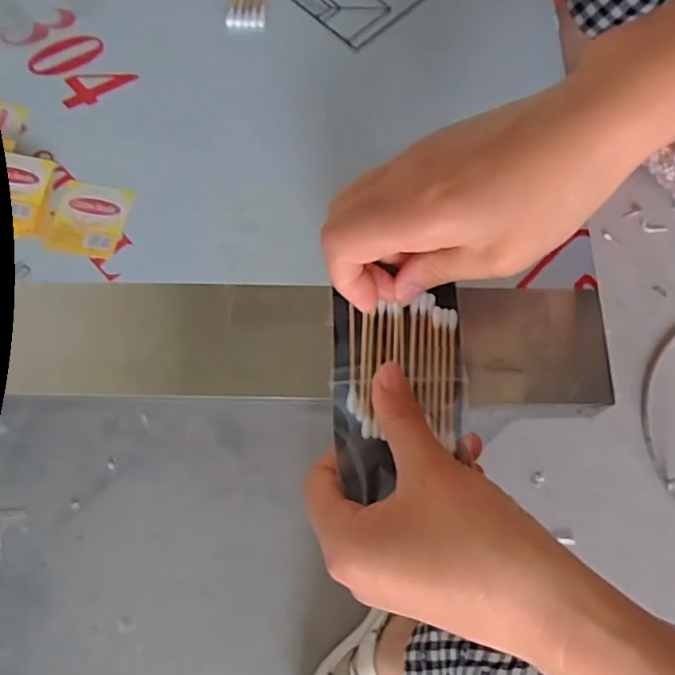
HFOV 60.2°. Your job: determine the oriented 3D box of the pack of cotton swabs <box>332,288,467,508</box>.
[{"bbox_3d":[0.028,0.023,0.274,0.061,0.013,0.095,1,64,1],"label":"pack of cotton swabs"}]

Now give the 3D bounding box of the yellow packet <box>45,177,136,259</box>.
[{"bbox_3d":[-0.134,-0.064,0.314,0.041,0.004,0.043,5,68,4],"label":"yellow packet"}]

